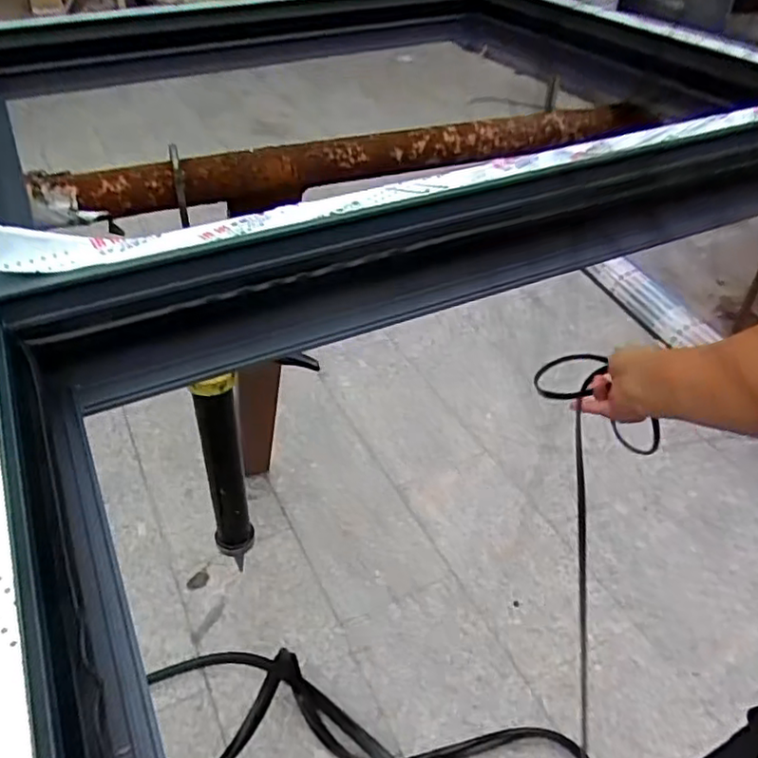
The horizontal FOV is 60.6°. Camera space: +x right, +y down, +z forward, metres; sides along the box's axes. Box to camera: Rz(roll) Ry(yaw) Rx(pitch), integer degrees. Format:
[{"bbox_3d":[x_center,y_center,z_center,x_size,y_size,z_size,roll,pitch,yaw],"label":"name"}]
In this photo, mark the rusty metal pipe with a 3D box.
[{"bbox_3d":[0.018,-0.266,0.755,0.757,0.053,0.044,-16,42,-19],"label":"rusty metal pipe"}]

